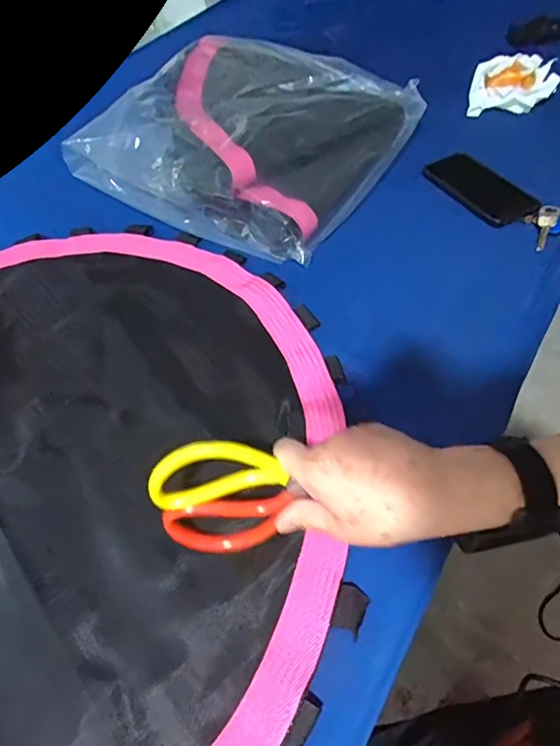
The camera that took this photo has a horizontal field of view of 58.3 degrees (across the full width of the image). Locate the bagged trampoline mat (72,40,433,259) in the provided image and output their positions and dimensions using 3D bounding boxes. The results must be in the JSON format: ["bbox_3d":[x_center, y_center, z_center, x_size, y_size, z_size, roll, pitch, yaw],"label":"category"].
[{"bbox_3d":[-0.036,-0.363,0.747,0.386,0.102,0.394,27,60,23],"label":"bagged trampoline mat"}]

